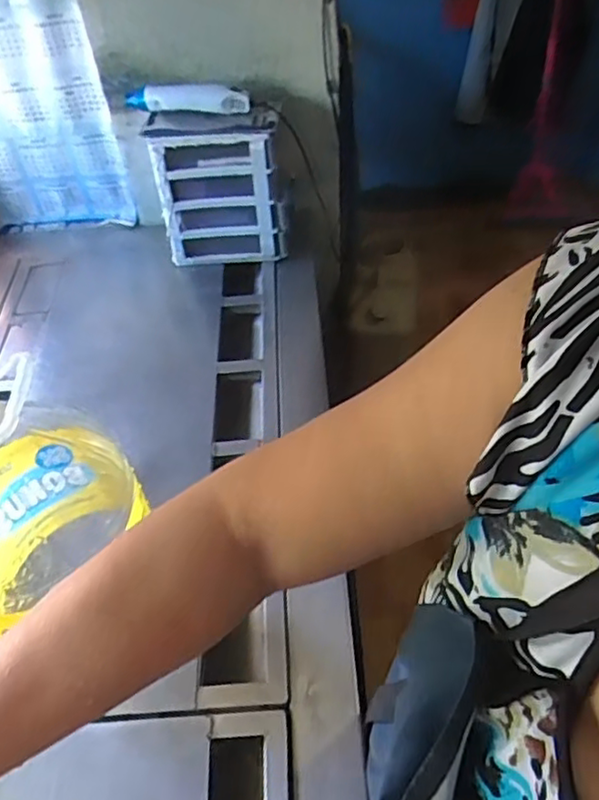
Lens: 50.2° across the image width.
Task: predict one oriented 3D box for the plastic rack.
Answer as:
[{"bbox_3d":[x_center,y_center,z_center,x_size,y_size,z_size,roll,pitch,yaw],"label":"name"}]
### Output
[{"bbox_3d":[-0.149,-0.393,1.212,0.229,0.265,0.097,-10,50,-2],"label":"plastic rack"}]

